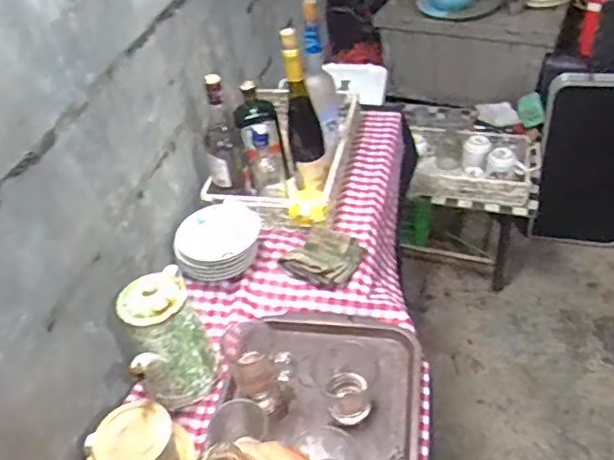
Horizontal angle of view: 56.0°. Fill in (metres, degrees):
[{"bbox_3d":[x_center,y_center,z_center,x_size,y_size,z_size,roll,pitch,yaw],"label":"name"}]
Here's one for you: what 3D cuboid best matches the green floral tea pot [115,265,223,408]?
[{"bbox_3d":[-0.212,0.165,0.884,0.117,0.207,0.209,-16,43,-8],"label":"green floral tea pot"}]

